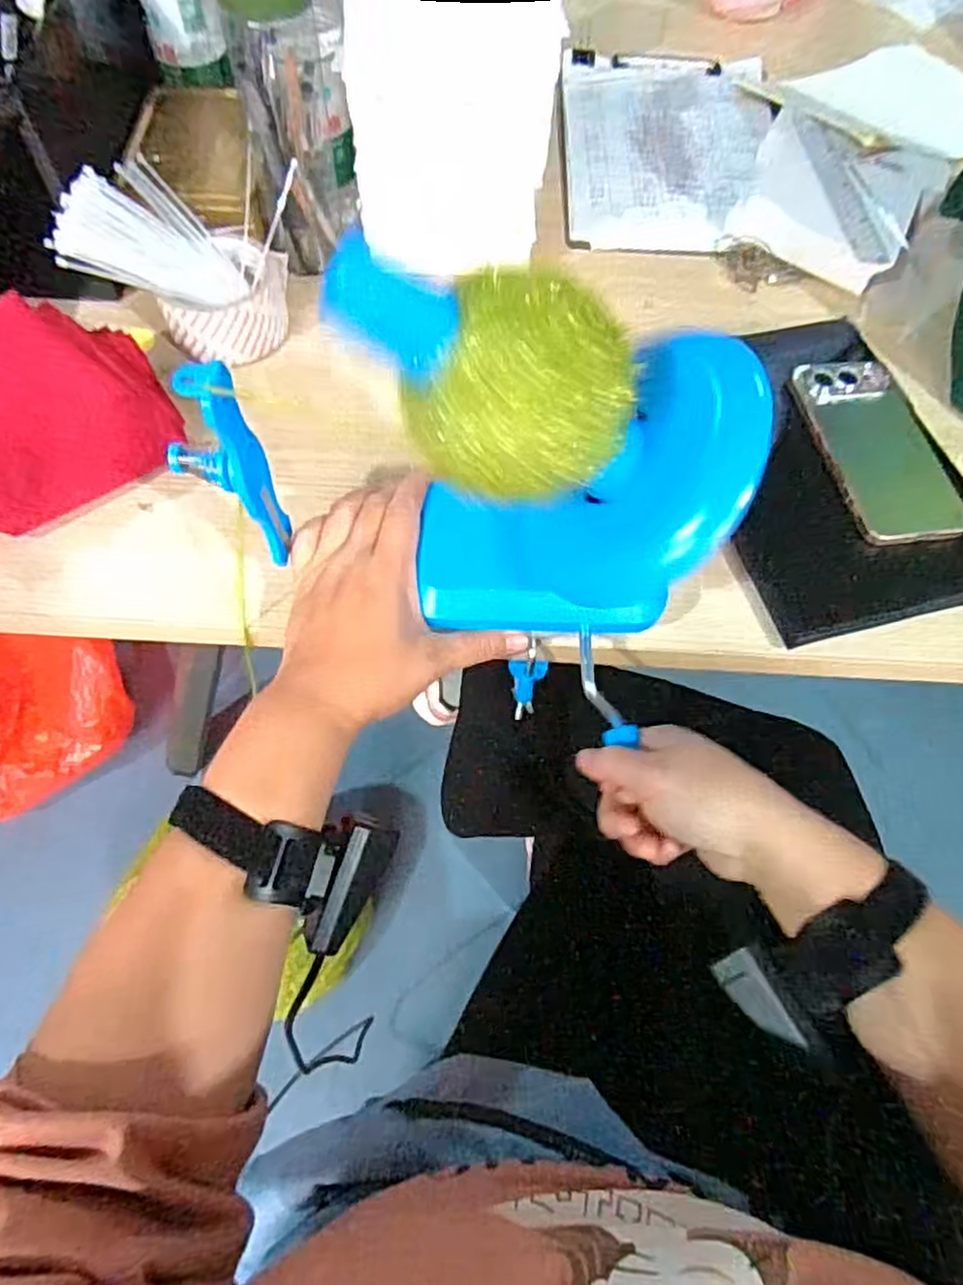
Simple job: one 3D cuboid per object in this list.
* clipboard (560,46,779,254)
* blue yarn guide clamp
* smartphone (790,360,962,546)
[{"bbox_3d":[0.188,-0.494,0.687,0.214,0.013,0.315,4,62,-1],"label":"clipboard"},{"bbox_3d":[-0.129,-0.084,0.354,0.045,0.120,0.035,-23,66,-15],"label":"blue yarn guide clamp"},{"bbox_3d":[0.280,-0.137,0.492,0.085,0.008,0.155,-7,66,-7],"label":"smartphone"}]

